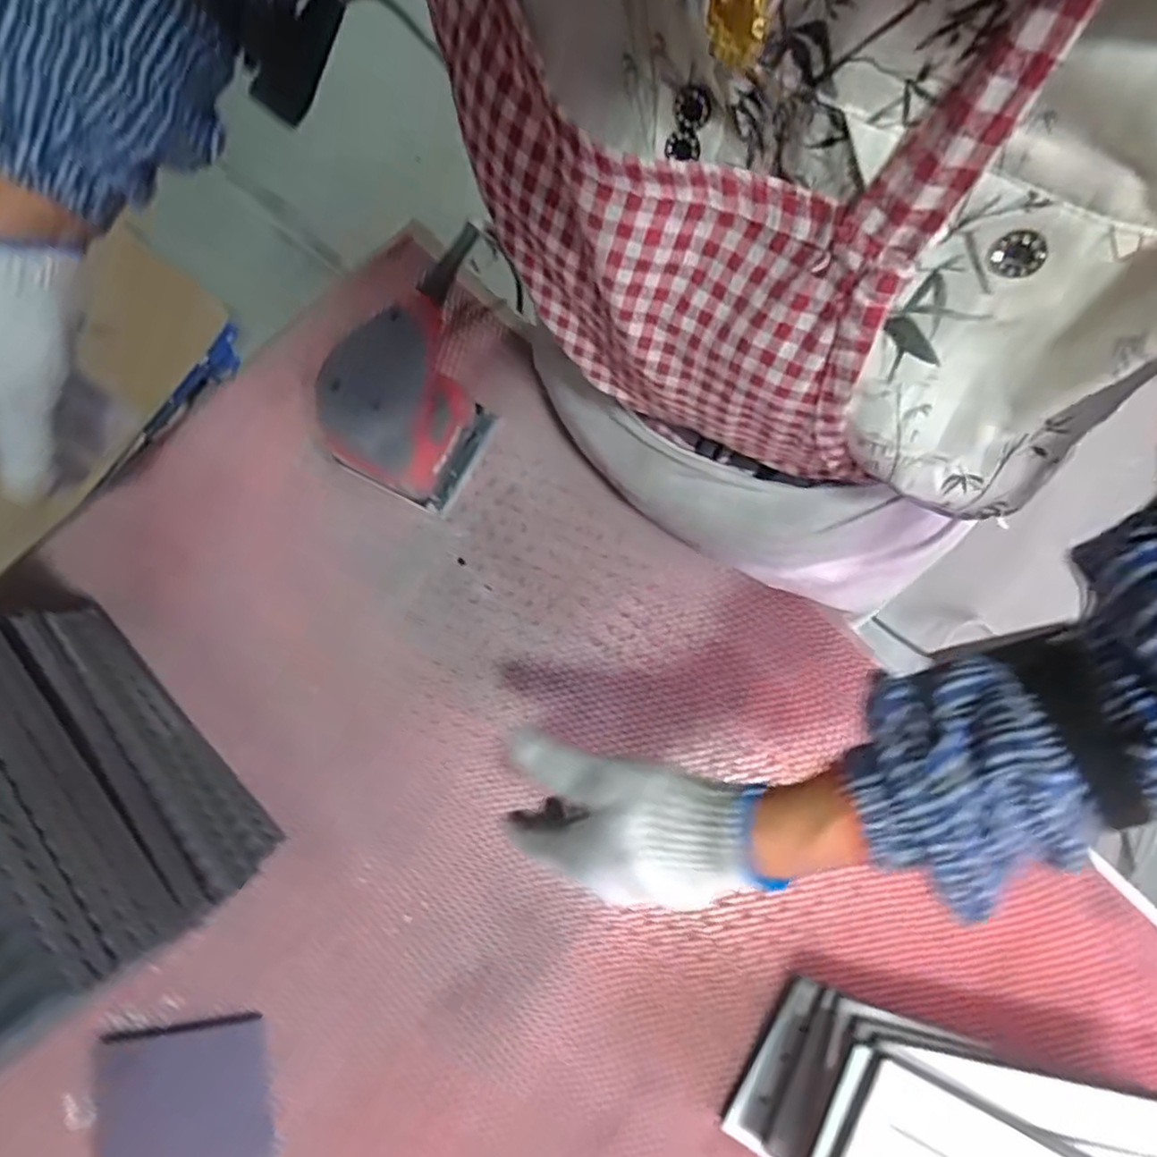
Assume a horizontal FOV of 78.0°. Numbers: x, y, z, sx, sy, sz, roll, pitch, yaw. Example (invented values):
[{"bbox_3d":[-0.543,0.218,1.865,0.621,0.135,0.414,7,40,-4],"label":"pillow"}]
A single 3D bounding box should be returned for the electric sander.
[{"bbox_3d":[-0.113,-0.157,0.552,0.092,0.125,0.181,30,83,6],"label":"electric sander"}]

